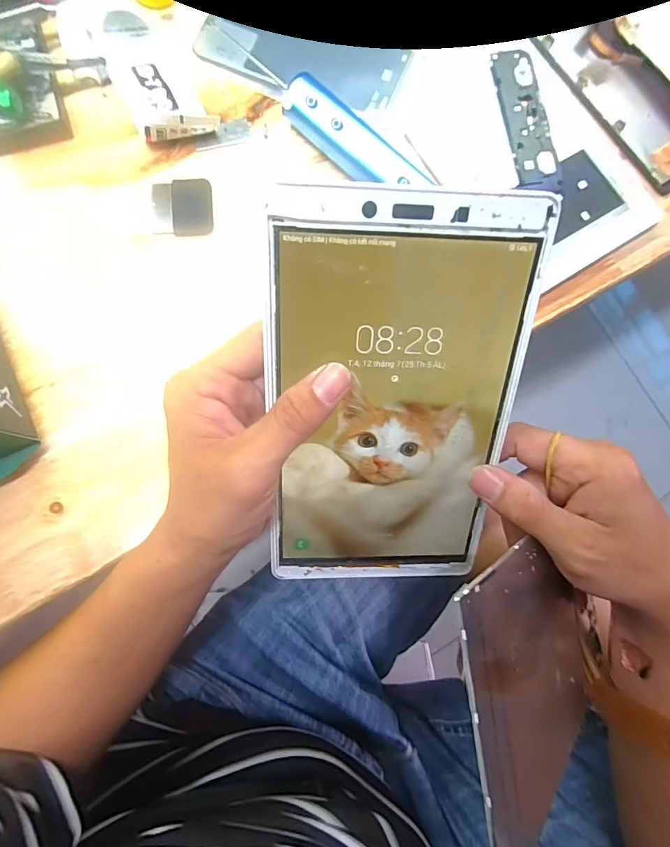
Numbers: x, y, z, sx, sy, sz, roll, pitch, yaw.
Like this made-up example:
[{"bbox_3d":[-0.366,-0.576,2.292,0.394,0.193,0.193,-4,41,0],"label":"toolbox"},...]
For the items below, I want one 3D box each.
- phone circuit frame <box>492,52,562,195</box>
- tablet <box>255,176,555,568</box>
[{"bbox_3d":[0.134,-0.212,0.297,0.030,0.006,0.108,-10,82,-4],"label":"phone circuit frame"},{"bbox_3d":[0.028,-0.001,0.209,0.117,0.004,0.200,0,116,-5],"label":"tablet"}]

